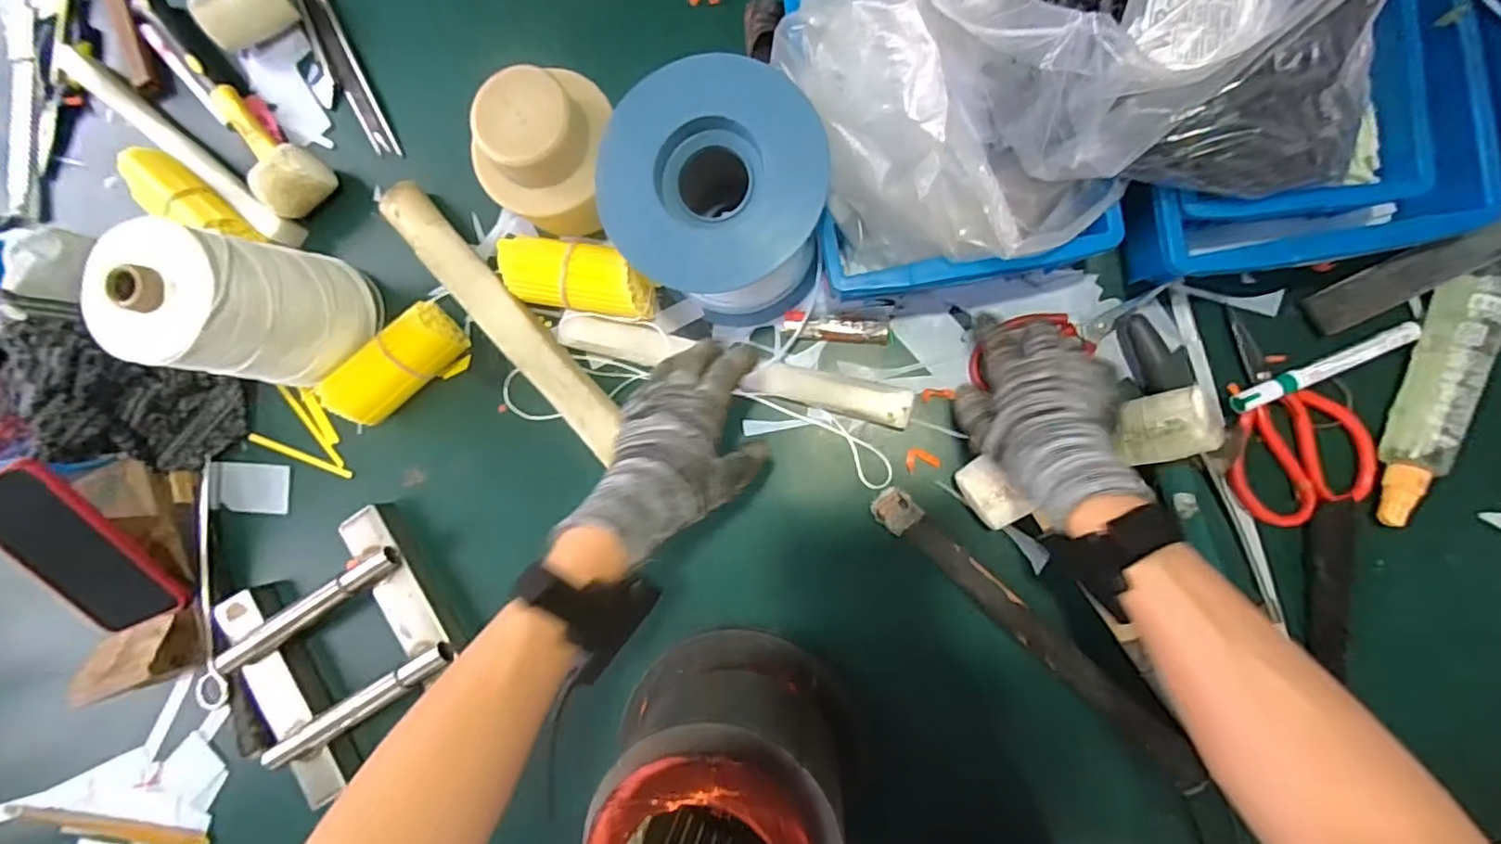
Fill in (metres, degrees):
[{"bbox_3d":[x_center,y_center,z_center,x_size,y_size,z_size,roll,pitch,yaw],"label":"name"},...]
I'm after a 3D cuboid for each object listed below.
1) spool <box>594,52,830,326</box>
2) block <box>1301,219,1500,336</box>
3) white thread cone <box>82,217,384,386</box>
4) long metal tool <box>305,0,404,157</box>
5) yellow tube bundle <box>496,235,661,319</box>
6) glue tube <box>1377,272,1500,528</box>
[{"bbox_3d":[-0.019,-0.151,0.473,0.138,0.130,0.133,0,87,7],"label":"spool"},{"bbox_3d":[0.465,-0.105,0.443,0.125,0.020,0.032,-32,82,35],"label":"block"},{"bbox_3d":[-0.391,-0.088,0.501,0.094,0.161,0.114,9,88,7],"label":"white thread cone"},{"bbox_3d":[-0.400,-0.375,0.601,0.024,0.007,0.290,-27,84,5],"label":"long metal tool"},{"bbox_3d":[-0.145,-0.120,0.539,0.127,0.047,0.053,9,88,7],"label":"yellow tube bundle"},{"bbox_3d":[0.489,-0.017,0.453,0.038,0.035,0.190,19,89,8],"label":"glue tube"}]

